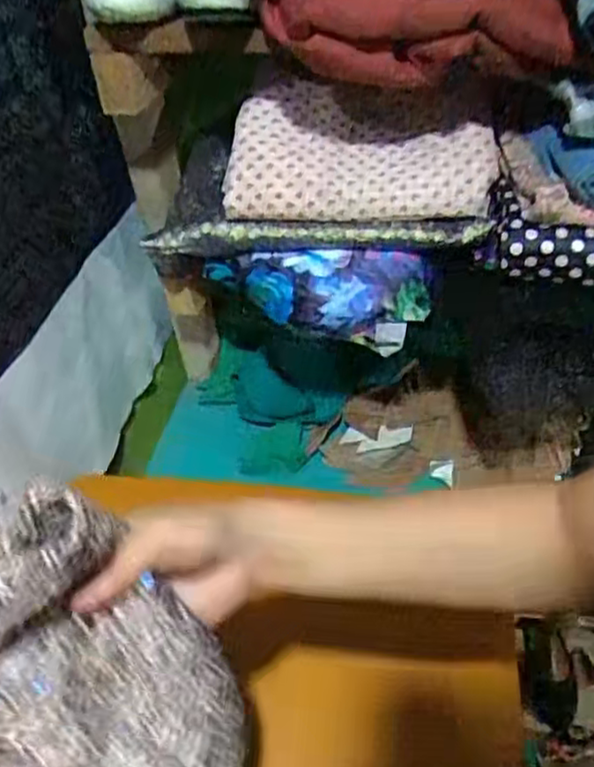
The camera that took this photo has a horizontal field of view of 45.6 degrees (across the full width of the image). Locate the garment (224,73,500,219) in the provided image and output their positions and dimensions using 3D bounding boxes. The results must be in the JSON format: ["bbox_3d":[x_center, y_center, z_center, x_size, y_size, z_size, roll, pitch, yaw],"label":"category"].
[{"bbox_3d":[0.059,-0.223,0.675,0.259,0.092,0.094,2,42,10],"label":"garment"}]

